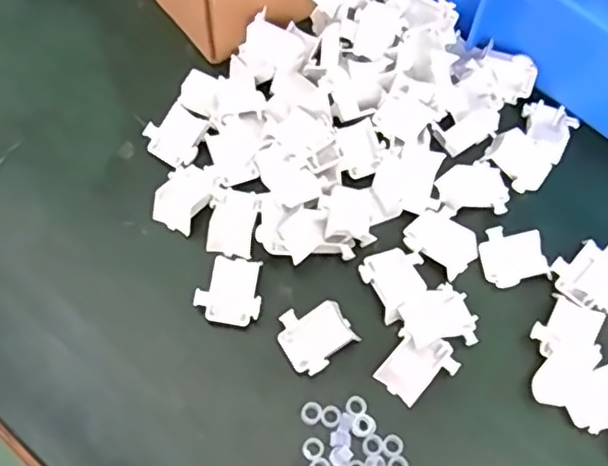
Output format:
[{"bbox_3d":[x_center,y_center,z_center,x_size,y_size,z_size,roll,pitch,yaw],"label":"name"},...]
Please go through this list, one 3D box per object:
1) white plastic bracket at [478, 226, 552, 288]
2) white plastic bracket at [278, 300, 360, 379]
[{"bbox_3d":[0.102,0.011,0.310,0.030,0.006,0.028,-5,65,-6],"label":"white plastic bracket"},{"bbox_3d":[0.005,0.046,0.287,0.031,0.007,0.029,-29,70,-16],"label":"white plastic bracket"}]

